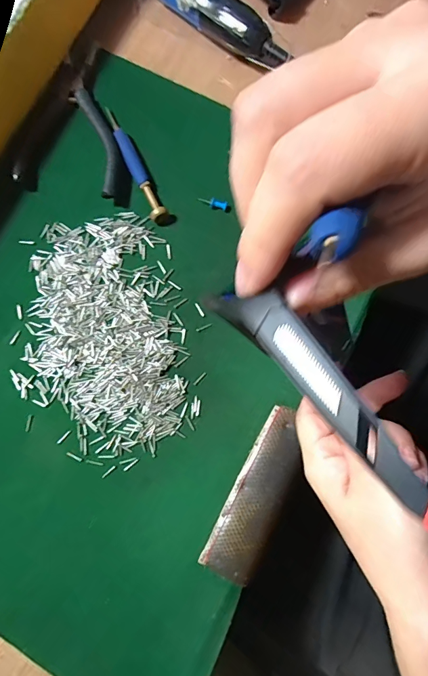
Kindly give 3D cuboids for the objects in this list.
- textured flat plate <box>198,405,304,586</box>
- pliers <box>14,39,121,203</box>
[{"bbox_3d":[0.033,0.107,0.275,0.037,0.006,0.115,28,81,6],"label":"textured flat plate"},{"bbox_3d":[-0.109,-0.181,0.326,0.093,0.015,0.130,13,80,4],"label":"pliers"}]

